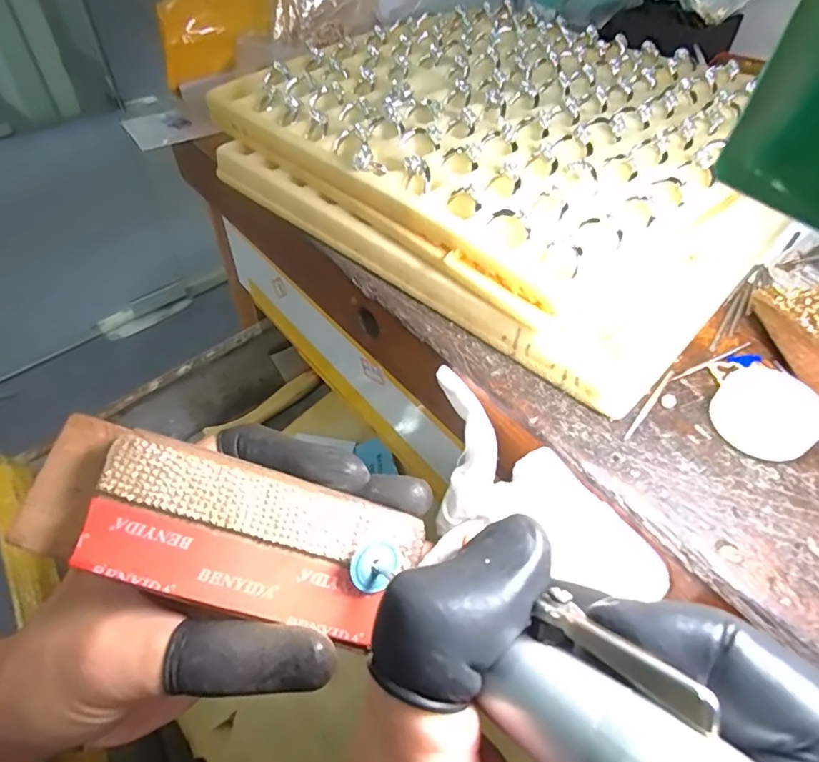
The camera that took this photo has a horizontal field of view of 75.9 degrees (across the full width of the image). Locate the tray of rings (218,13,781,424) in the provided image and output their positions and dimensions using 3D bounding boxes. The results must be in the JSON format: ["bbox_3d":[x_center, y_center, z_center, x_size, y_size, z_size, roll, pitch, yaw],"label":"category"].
[{"bbox_3d":[0.051,-0.134,0.288,0.281,0.047,0.227,36,56,26],"label":"tray of rings"}]

